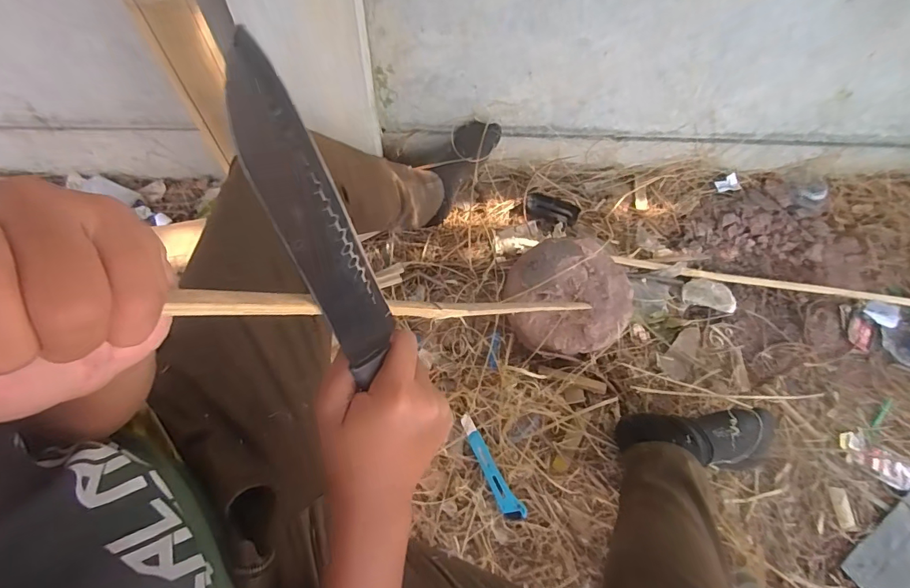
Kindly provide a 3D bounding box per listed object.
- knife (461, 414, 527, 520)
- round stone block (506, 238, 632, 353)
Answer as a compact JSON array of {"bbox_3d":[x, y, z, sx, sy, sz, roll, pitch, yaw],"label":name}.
[{"bbox_3d":[0.054,0.281,0.723,0.033,0.020,0.174,-26,60,-17],"label":"knife"},{"bbox_3d":[0.198,0.008,0.808,0.215,0.115,0.198,1,63,-2],"label":"round stone block"}]

